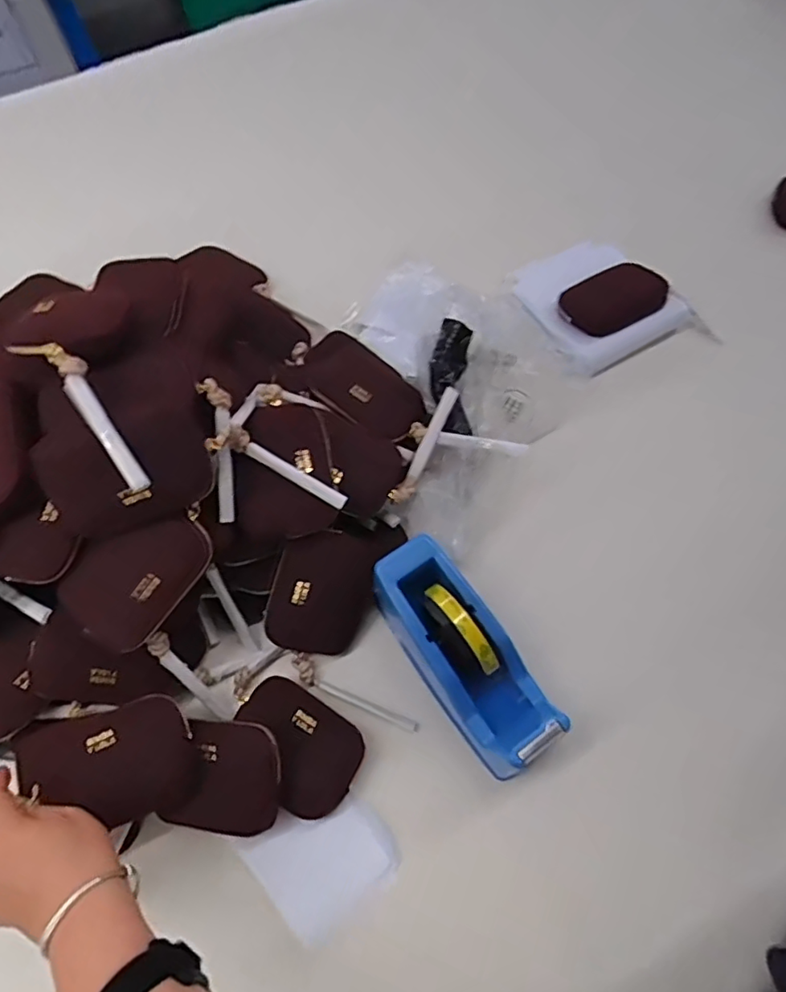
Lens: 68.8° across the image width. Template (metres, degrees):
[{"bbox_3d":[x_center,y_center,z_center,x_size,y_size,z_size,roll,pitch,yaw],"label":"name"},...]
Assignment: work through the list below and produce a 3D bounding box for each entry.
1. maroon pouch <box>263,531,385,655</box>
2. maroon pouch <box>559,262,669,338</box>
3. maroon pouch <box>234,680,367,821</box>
[{"bbox_3d":[-0.063,0.089,0.534,0.095,0.024,0.110,15,94,-34],"label":"maroon pouch"},{"bbox_3d":[0.258,-0.231,0.673,0.114,0.029,0.078,-29,67,-11],"label":"maroon pouch"},{"bbox_3d":[-0.085,0.213,0.493,0.116,0.030,0.082,29,68,14],"label":"maroon pouch"}]

